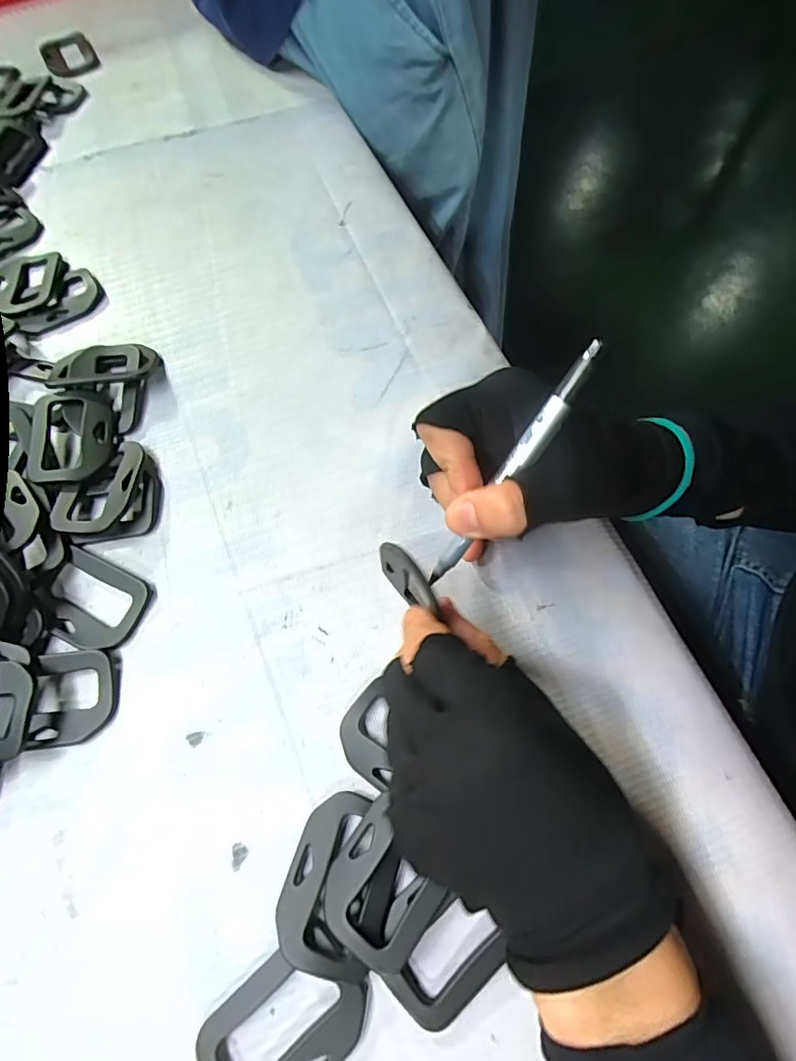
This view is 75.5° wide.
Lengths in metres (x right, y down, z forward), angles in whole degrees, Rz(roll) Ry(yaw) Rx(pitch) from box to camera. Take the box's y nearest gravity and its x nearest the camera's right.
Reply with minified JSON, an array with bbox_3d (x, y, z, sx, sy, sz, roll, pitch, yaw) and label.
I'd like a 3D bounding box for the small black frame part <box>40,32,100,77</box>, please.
[{"bbox_3d":[-0.289,-0.418,0.452,0.042,0.007,0.056,-26,68,-9],"label":"small black frame part"}]

